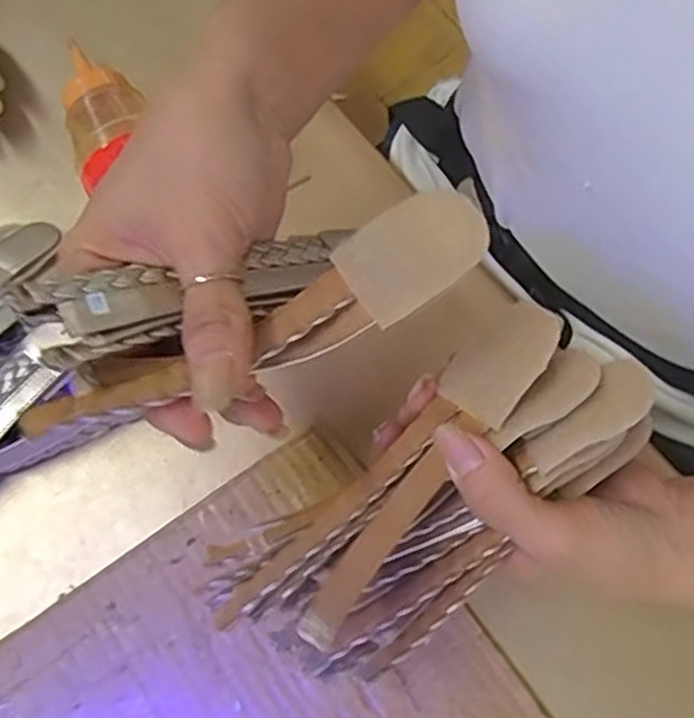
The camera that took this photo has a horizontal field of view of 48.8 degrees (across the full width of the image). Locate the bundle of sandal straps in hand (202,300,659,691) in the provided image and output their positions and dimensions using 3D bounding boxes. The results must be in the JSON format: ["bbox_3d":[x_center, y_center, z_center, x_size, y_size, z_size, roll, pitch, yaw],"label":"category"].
[{"bbox_3d":[0.030,0.048,0.266,0.155,0.050,0.067,-40,76,-2],"label":"bundle of sandal straps in hand"}]

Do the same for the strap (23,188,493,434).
[{"bbox_3d":[-0.024,-0.010,0.240,0.148,0.020,0.031,-27,74,-9],"label":"strap"}]

